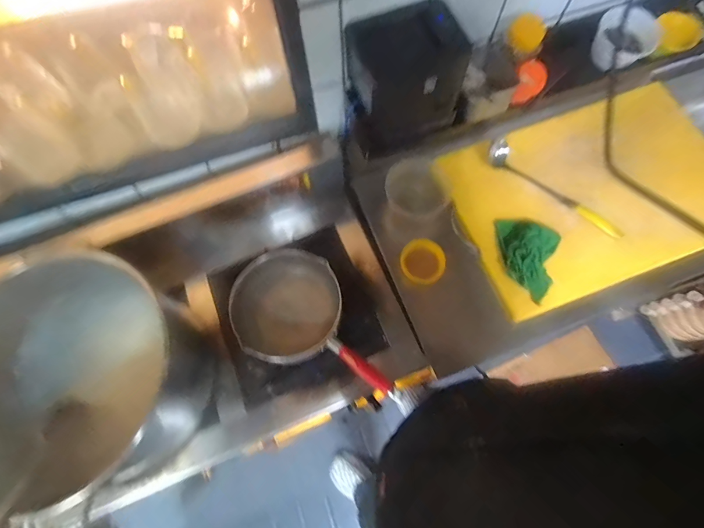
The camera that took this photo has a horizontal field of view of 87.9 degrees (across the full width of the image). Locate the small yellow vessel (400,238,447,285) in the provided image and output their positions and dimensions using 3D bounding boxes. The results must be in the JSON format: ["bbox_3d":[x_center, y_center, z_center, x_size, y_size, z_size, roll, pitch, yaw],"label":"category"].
[{"bbox_3d":[0.149,-0.003,0.764,0.090,0.037,0.090,0,71,1],"label":"small yellow vessel"}]

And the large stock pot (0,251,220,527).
[{"bbox_3d":[-0.434,0.183,0.593,0.323,0.227,0.322,0,71,1],"label":"large stock pot"}]

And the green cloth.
[{"bbox_3d":[0.349,-0.015,0.744,0.115,0.059,0.156,15,72,6],"label":"green cloth"}]

